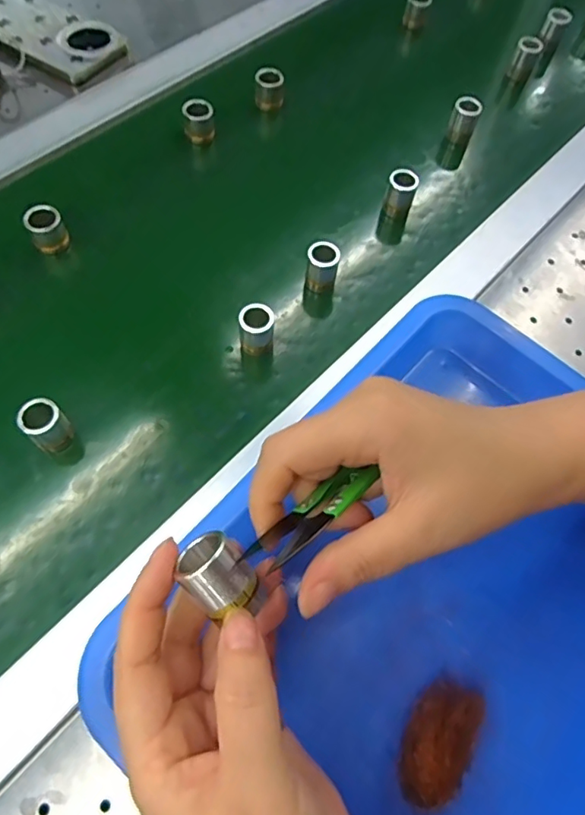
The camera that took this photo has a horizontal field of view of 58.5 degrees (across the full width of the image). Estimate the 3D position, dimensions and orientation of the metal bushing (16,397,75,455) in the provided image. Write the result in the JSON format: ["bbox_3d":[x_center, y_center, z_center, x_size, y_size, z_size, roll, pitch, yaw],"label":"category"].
[{"bbox_3d":[-0.148,0.011,0.316,0.022,0.033,0.019,-35,74,-20],"label":"metal bushing"}]

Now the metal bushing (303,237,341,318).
[{"bbox_3d":[0.021,-0.100,0.381,0.023,0.032,0.026,8,65,-3],"label":"metal bushing"}]

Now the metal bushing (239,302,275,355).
[{"bbox_3d":[-0.024,-0.052,0.354,0.022,0.034,0.021,5,65,-4],"label":"metal bushing"}]

